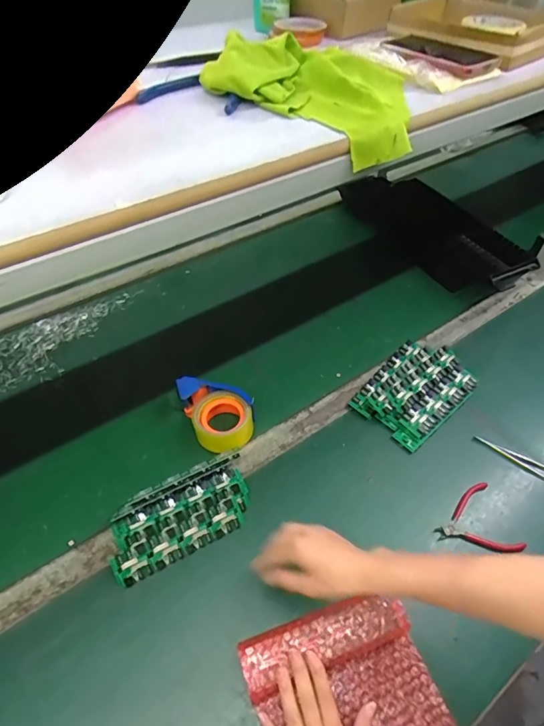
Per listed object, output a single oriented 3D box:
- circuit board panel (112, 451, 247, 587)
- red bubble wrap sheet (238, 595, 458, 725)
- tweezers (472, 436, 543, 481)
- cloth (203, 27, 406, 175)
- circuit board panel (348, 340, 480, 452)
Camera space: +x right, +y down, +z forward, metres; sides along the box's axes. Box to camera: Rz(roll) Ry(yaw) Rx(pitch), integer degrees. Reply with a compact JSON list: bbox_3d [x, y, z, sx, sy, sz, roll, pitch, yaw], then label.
[{"bbox_3d":[-0.129,0.217,0.618,0.201,0.040,0.105,-21,53,-18],"label":"circuit board panel"},{"bbox_3d":[0.091,0.377,0.476,0.194,0.044,0.201,-20,52,-16],"label":"red bubble wrap sheet"},{"bbox_3d":[0.388,0.152,0.685,0.128,0.006,0.026,29,55,22],"label":"tweezers"},{"bbox_3d":[0.060,-0.316,0.496,0.237,0.065,0.178,25,53,19],"label":"cloth"},{"bbox_3d":[0.255,0.045,0.763,0.144,0.037,0.202,37,58,27],"label":"circuit board panel"}]

